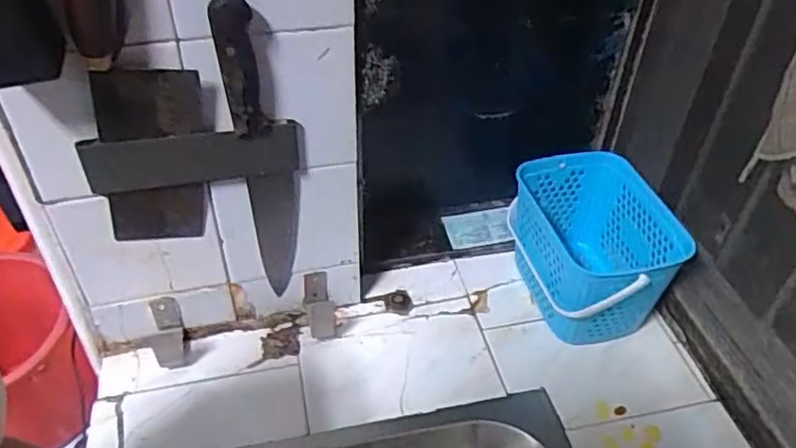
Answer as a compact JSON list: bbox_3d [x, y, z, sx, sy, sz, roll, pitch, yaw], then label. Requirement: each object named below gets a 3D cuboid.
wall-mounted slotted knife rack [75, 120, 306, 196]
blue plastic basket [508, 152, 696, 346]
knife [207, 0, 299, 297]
[{"bbox_3d":[-0.189,-0.061,0.618,0.201,0.059,0.016,-10,44,-12],"label":"wall-mounted slotted knife rack"},{"bbox_3d":[0.231,0.034,0.790,0.145,0.152,0.198,-9,43,-11],"label":"blue plastic basket"},{"bbox_3d":[-0.129,-0.056,0.641,0.053,0.340,0.020,-7,43,-9],"label":"knife"}]

